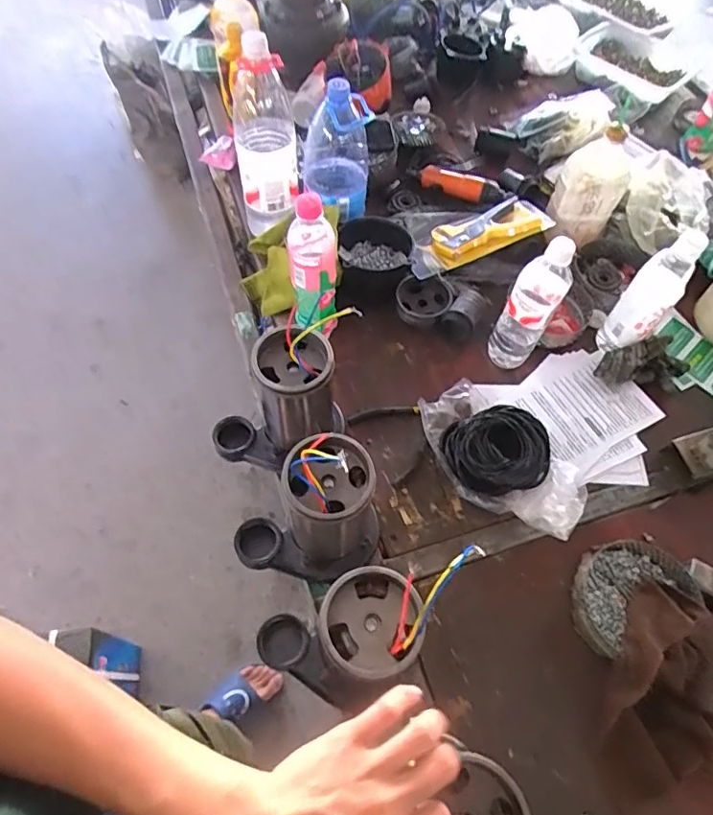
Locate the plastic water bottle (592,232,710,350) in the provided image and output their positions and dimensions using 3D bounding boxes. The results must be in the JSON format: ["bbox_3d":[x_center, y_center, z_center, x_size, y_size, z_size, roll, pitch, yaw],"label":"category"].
[{"bbox_3d":[0.407,-0.148,0.756,0.057,0.206,0.055,15,61,6],"label":"plastic water bottle"}]

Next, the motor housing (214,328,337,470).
[{"bbox_3d":[-0.105,-0.008,0.647,0.152,0.192,0.085,-17,63,-12],"label":"motor housing"}]

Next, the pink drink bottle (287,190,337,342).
[{"bbox_3d":[-0.059,-0.177,0.733,0.062,0.229,0.061,-3,61,-4],"label":"pink drink bottle"}]

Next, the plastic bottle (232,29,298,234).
[{"bbox_3d":[-0.135,-0.384,0.807,0.086,0.284,0.074,-7,61,-7],"label":"plastic bottle"}]

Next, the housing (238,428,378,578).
[{"bbox_3d":[-0.059,0.123,0.592,0.155,0.192,0.088,-19,63,-13],"label":"housing"}]

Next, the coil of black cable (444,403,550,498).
[{"bbox_3d":[0.184,0.057,0.711,0.124,0.068,0.110,-3,61,-4],"label":"coil of black cable"}]

